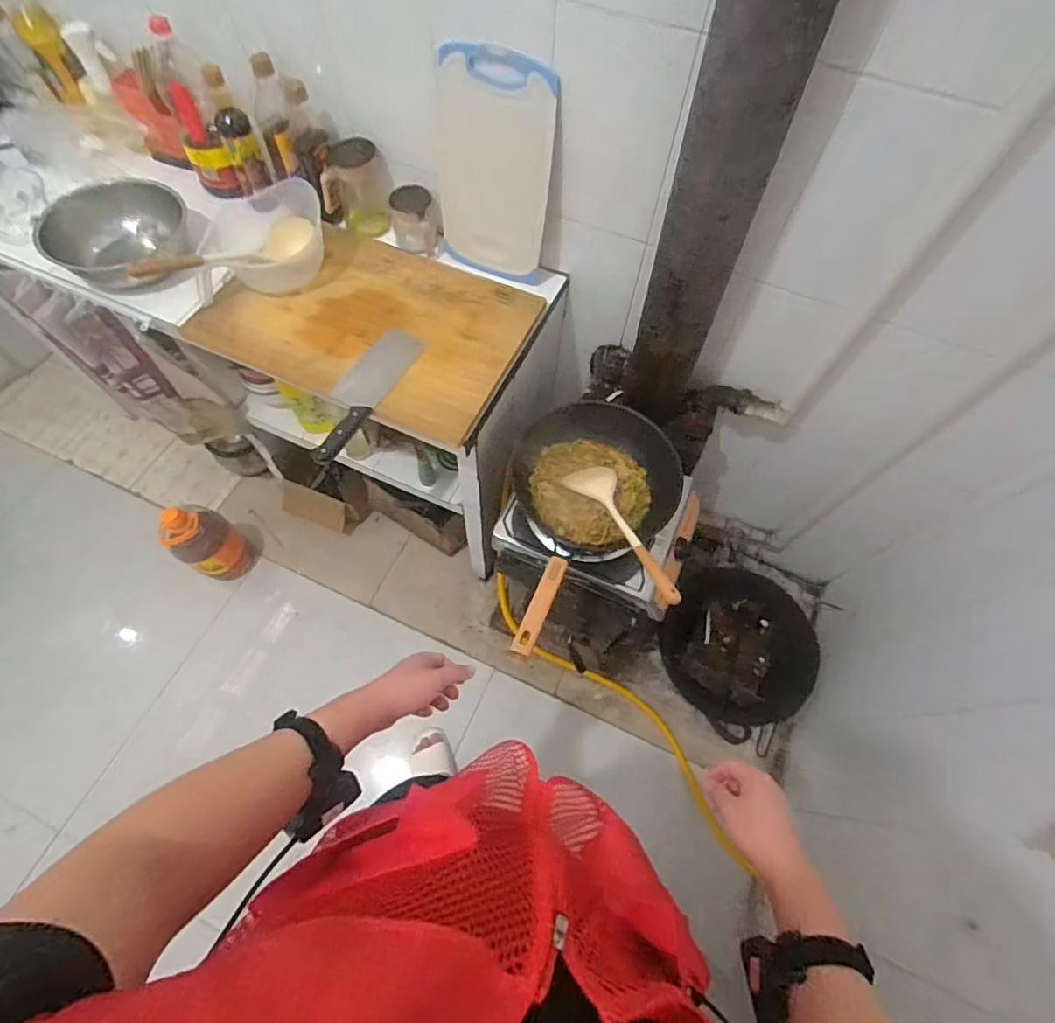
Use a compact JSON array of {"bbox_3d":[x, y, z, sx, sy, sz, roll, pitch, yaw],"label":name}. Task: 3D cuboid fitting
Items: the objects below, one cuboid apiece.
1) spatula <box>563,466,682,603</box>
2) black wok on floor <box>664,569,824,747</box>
[{"bbox_3d":[0.171,0.027,0.934,0.107,0.047,0.347,-17,45,-10],"label":"spatula"},{"bbox_3d":[0.585,0.399,1.486,0.409,0.115,0.442,-1,72,3],"label":"black wok on floor"}]

